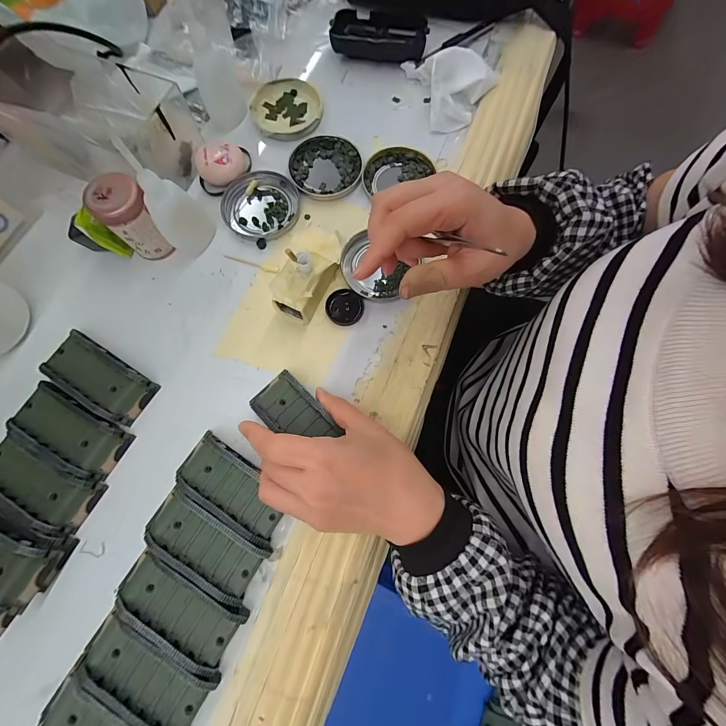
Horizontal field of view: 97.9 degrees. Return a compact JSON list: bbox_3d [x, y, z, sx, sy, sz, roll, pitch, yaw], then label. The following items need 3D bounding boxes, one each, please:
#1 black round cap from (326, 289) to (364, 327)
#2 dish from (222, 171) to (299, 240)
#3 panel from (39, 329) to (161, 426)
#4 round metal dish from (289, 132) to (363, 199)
[{"bbox_3d":[-0.017,-0.053,0.303,0.034,0.007,0.035,0,76,0],"label":"black round cap"},{"bbox_3d":[-0.106,-0.166,0.331,0.076,0.008,0.077,0,76,0],"label":"dish"},{"bbox_3d":[-0.236,0.012,0.281,0.096,0.018,0.044,31,78,7],"label":"panel"},{"bbox_3d":[-0.041,-0.211,0.342,0.075,0.009,0.077,0,76,0],"label":"round metal dish"}]

